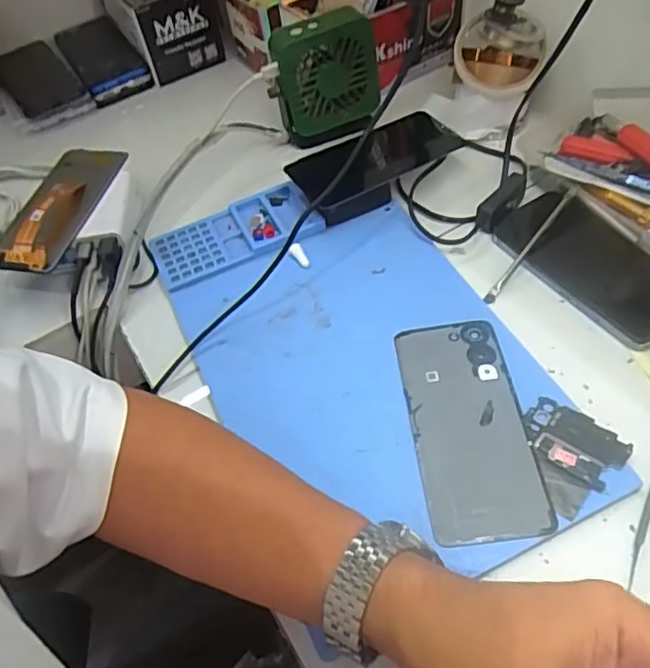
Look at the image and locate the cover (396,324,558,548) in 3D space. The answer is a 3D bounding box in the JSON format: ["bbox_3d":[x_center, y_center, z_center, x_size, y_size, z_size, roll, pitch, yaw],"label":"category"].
[{"bbox_3d":[0.096,0.058,0.403,0.072,0.007,0.159,-6,52,1],"label":"cover"}]

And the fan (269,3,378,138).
[{"bbox_3d":[0.001,-0.257,0.592,0.102,0.095,0.047,-13,52,-4],"label":"fan"}]

